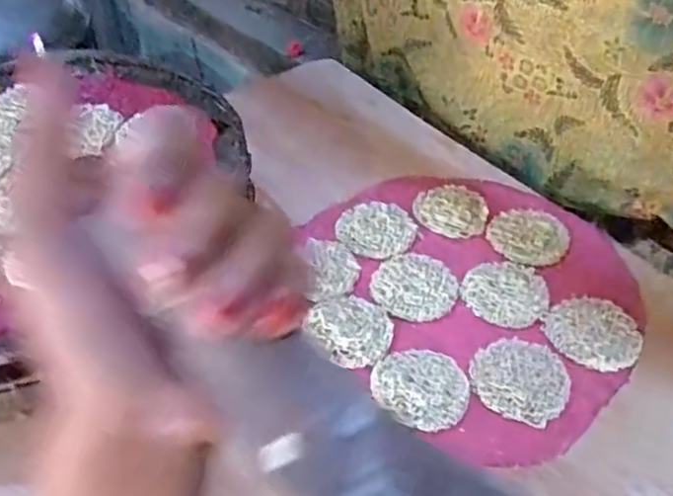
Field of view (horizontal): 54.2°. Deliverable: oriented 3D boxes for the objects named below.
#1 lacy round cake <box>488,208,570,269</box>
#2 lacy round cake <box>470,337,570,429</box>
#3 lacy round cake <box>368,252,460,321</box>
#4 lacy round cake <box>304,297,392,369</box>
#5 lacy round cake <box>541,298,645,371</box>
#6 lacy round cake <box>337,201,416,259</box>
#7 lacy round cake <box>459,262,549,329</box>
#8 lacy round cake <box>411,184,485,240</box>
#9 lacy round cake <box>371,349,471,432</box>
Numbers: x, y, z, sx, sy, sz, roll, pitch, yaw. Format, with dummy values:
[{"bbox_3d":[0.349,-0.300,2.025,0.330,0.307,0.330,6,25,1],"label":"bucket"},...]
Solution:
[{"bbox_3d":[0.201,-0.016,0.684,0.080,0.004,0.084,-1,44,1],"label":"lacy round cake"},{"bbox_3d":[0.156,0.109,0.558,0.079,0.008,0.079,-1,44,1],"label":"lacy round cake"},{"bbox_3d":[0.076,0.035,0.631,0.079,0.008,0.083,-1,44,1],"label":"lacy round cake"},{"bbox_3d":[0.014,0.069,0.586,0.071,0.012,0.077,-1,44,1],"label":"lacy round cake"},{"bbox_3d":[0.232,0.075,0.591,0.078,0.006,0.074,-1,44,1],"label":"lacy round cake"},{"bbox_3d":[0.043,-0.020,0.688,0.078,0.007,0.081,-1,44,1],"label":"lacy round cake"},{"bbox_3d":[0.161,0.042,0.626,0.077,0.006,0.077,-1,44,1],"label":"lacy round cake"},{"bbox_3d":[0.123,-0.044,0.714,0.074,0.004,0.091,5,44,8],"label":"lacy round cake"},{"bbox_3d":[0.070,0.114,0.550,0.078,0.013,0.077,-1,44,1],"label":"lacy round cake"}]

